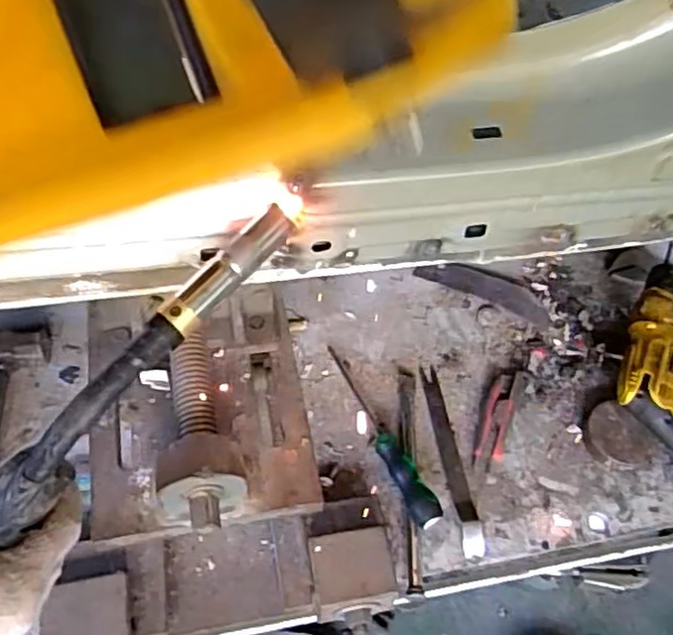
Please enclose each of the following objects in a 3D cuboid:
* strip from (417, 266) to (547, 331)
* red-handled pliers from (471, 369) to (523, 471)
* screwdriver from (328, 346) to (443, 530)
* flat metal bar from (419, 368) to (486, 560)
[{"bbox_3d":[0.209,-0.043,0.964,0.189,0.019,0.055,23,57,10],"label":"strip"},{"bbox_3d":[0.194,0.121,0.838,0.038,0.022,0.140,20,56,8],"label":"red-handled pliers"},{"bbox_3d":[0.051,0.134,0.812,0.030,0.029,0.251,-17,47,-16],"label":"screwdriver"},{"bbox_3d":[0.133,0.161,0.812,0.023,0.018,0.232,-5,56,-9],"label":"flat metal bar"}]

